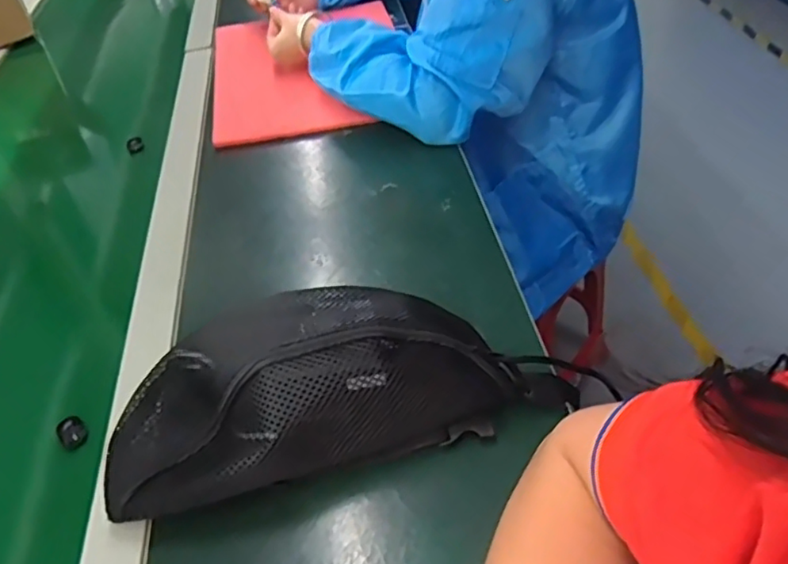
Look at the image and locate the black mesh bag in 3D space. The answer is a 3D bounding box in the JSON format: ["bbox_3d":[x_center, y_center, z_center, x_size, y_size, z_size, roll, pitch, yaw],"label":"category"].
[{"bbox_3d":[-0.046,0.057,0.444,0.331,0.079,0.135,-15,45,-7],"label":"black mesh bag"}]

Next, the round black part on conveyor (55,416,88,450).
[{"bbox_3d":[-0.246,0.116,0.474,0.019,0.015,0.020,-4,45,4],"label":"round black part on conveyor"}]

